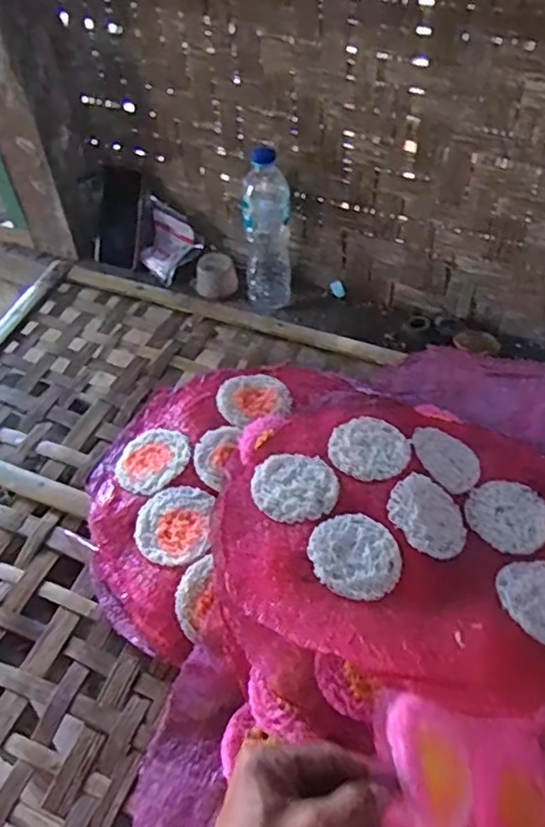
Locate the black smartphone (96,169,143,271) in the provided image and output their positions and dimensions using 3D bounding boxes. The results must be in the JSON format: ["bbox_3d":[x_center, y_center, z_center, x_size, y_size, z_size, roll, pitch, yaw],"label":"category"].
[{"bbox_3d":[-0.240,-0.306,0.994,0.070,0.145,0.011,14,17,5],"label":"black smartphone"}]

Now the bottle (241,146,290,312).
[{"bbox_3d":[-0.008,-0.250,0.888,0.053,0.237,0.053,19,54,18],"label":"bottle"}]

